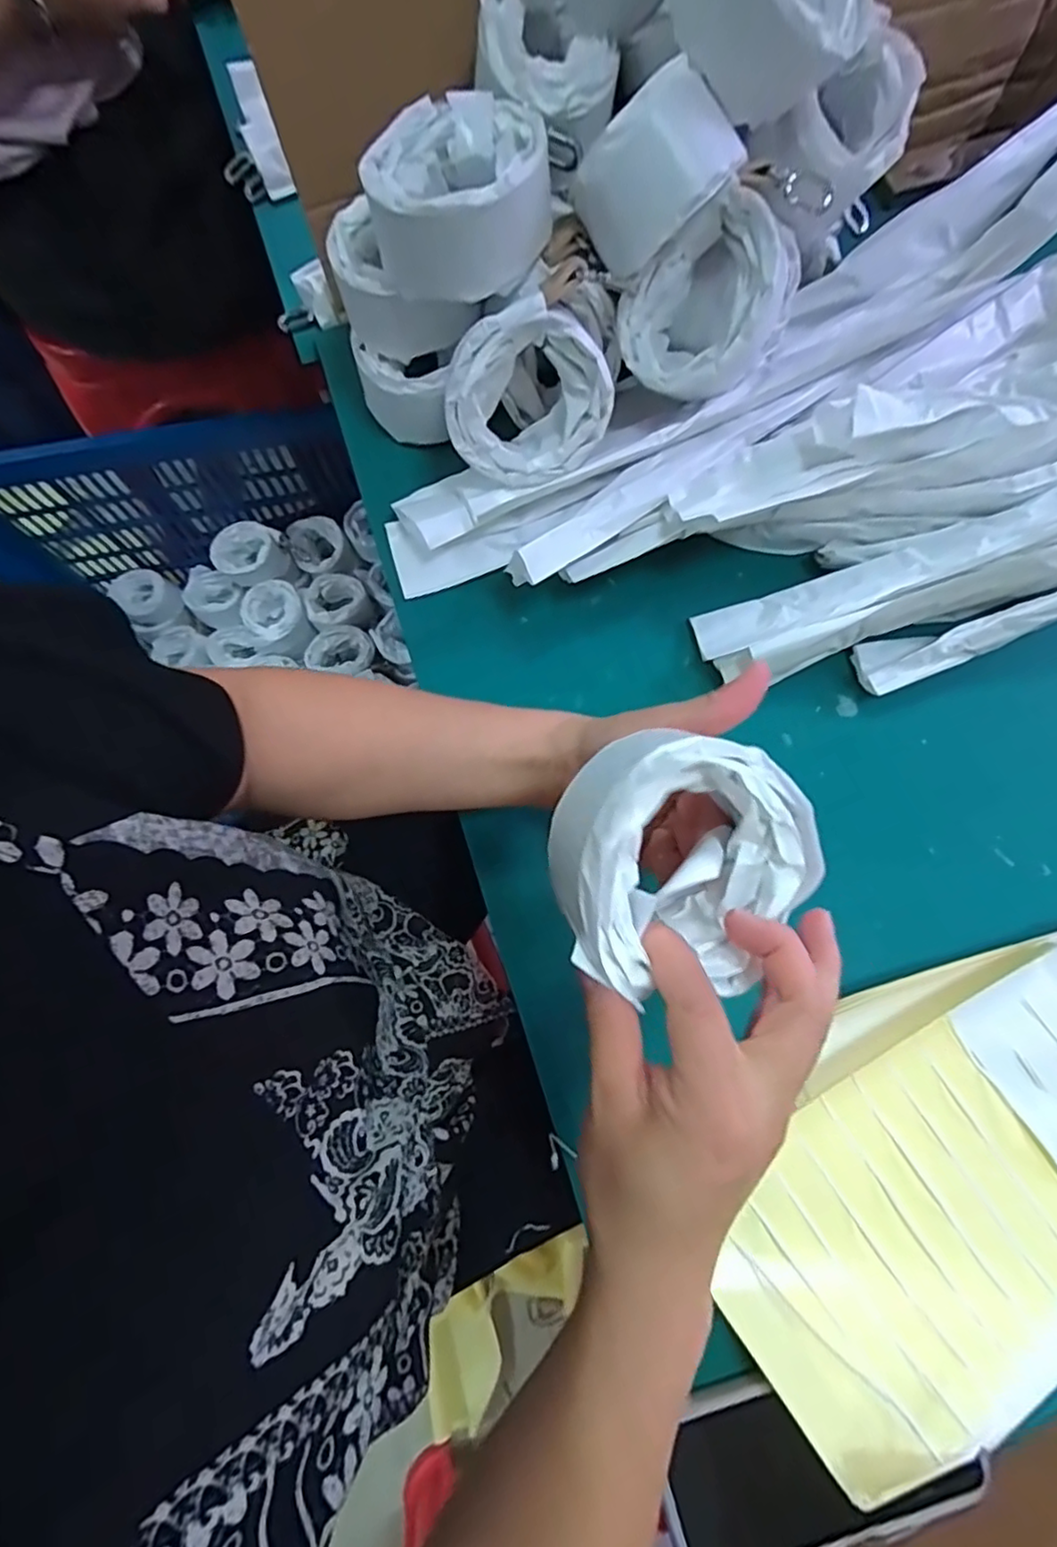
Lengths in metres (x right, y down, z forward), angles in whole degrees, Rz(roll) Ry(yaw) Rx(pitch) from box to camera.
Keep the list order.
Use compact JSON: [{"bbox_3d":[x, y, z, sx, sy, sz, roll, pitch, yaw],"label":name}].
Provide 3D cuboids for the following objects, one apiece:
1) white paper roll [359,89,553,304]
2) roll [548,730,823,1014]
[{"bbox_3d":[-0.037,-0.313,0.337,0.094,0.051,0.084,-4,78,-2],"label":"white paper roll"},{"bbox_3d":[0.059,0.040,0.250,0.106,0.050,0.106,-2,99,-13],"label":"roll"}]

